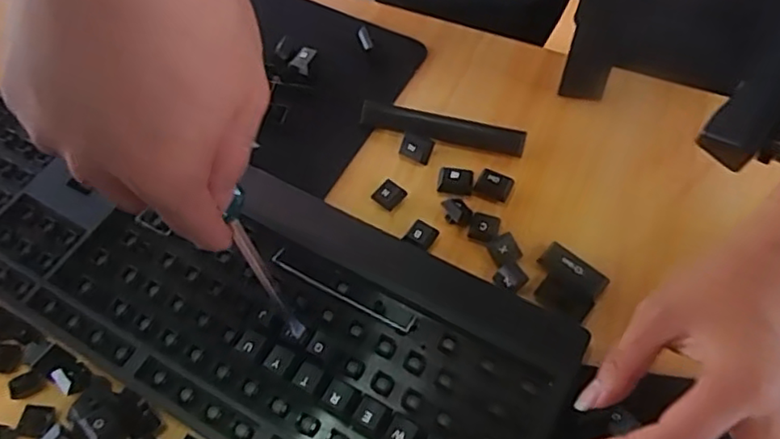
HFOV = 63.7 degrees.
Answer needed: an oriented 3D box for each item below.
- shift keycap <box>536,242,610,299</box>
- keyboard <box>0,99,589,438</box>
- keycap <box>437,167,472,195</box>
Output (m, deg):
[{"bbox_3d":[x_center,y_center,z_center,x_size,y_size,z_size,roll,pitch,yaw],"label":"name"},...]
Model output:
[{"bbox_3d":[0.109,0.031,0.376,0.041,0.013,0.017,36,68,22],"label":"shift keycap"},{"bbox_3d":[-0.113,0.030,0.382,0.430,0.025,0.154,25,64,17],"label":"keyboard"},{"bbox_3d":[0.043,-0.024,0.415,0.023,0.012,0.016,7,60,7],"label":"keycap"}]

